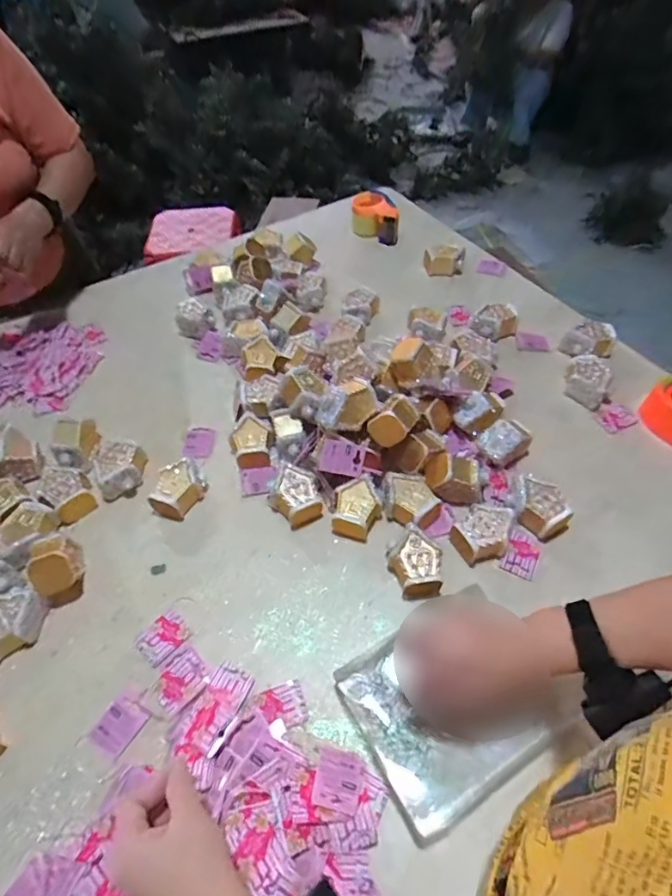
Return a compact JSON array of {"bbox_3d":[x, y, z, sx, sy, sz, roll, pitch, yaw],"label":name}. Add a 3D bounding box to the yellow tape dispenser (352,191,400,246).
[{"bbox_3d":[0.090,-0.531,1.139,0.109,0.079,0.106,3,54,3],"label":"yellow tape dispenser"}]

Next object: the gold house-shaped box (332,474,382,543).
[{"bbox_3d":[0.029,0.085,0.692,0.063,0.048,0.079,16,55,13],"label":"gold house-shaped box"}]

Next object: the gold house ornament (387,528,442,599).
[{"bbox_3d":[0.104,0.149,0.636,0.068,0.052,0.079,-2,53,0],"label":"gold house ornament"}]

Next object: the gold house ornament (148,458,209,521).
[{"bbox_3d":[-0.229,0.057,0.718,0.064,0.045,0.086,13,55,11],"label":"gold house ornament"}]

